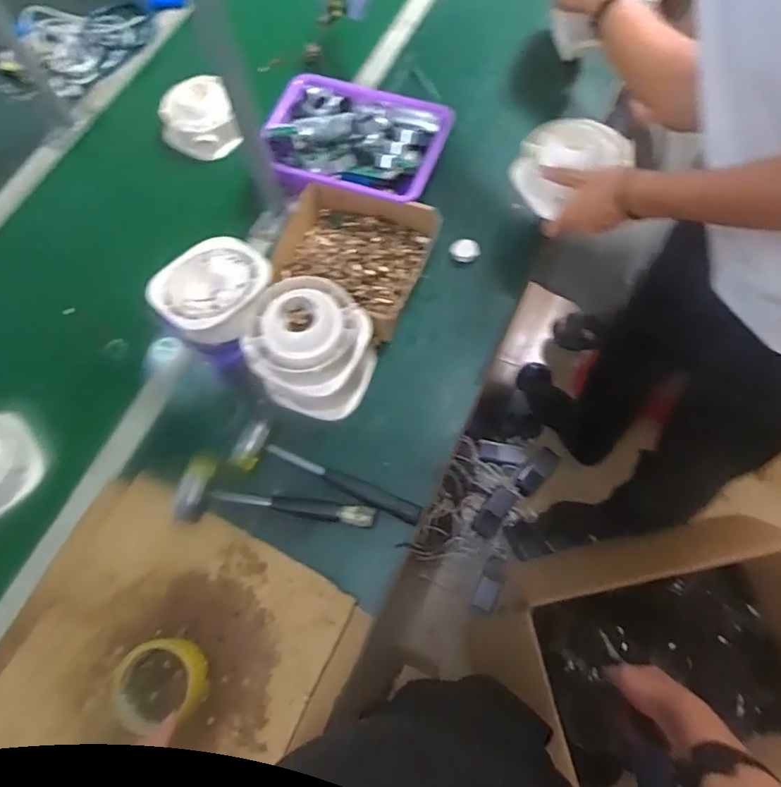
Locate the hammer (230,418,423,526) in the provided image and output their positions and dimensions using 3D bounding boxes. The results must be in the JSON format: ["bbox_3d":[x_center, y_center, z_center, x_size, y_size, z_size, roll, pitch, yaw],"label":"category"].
[{"bbox_3d":[-0.086,0.116,0.693,0.255,0.024,0.072,27,72,12],"label":"hammer"}]

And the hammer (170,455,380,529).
[{"bbox_3d":[-0.148,0.141,0.686,0.255,0.026,0.079,10,69,6],"label":"hammer"}]

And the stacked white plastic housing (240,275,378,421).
[{"bbox_3d":[-0.099,-0.059,0.698,0.133,0.147,0.136,19,70,9],"label":"stacked white plastic housing"}]

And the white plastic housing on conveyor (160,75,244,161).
[{"bbox_3d":[-0.329,-0.467,0.929,0.135,0.071,0.129,-18,69,-5],"label":"white plastic housing on conveyor"}]

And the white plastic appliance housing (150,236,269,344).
[{"bbox_3d":[-0.225,-0.137,0.700,0.150,0.042,0.148,38,74,15],"label":"white plastic appliance housing"}]

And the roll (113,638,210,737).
[{"bbox_3d":[-0.263,0.329,0.614,0.107,0.035,0.089,-15,69,-4],"label":"roll"}]

